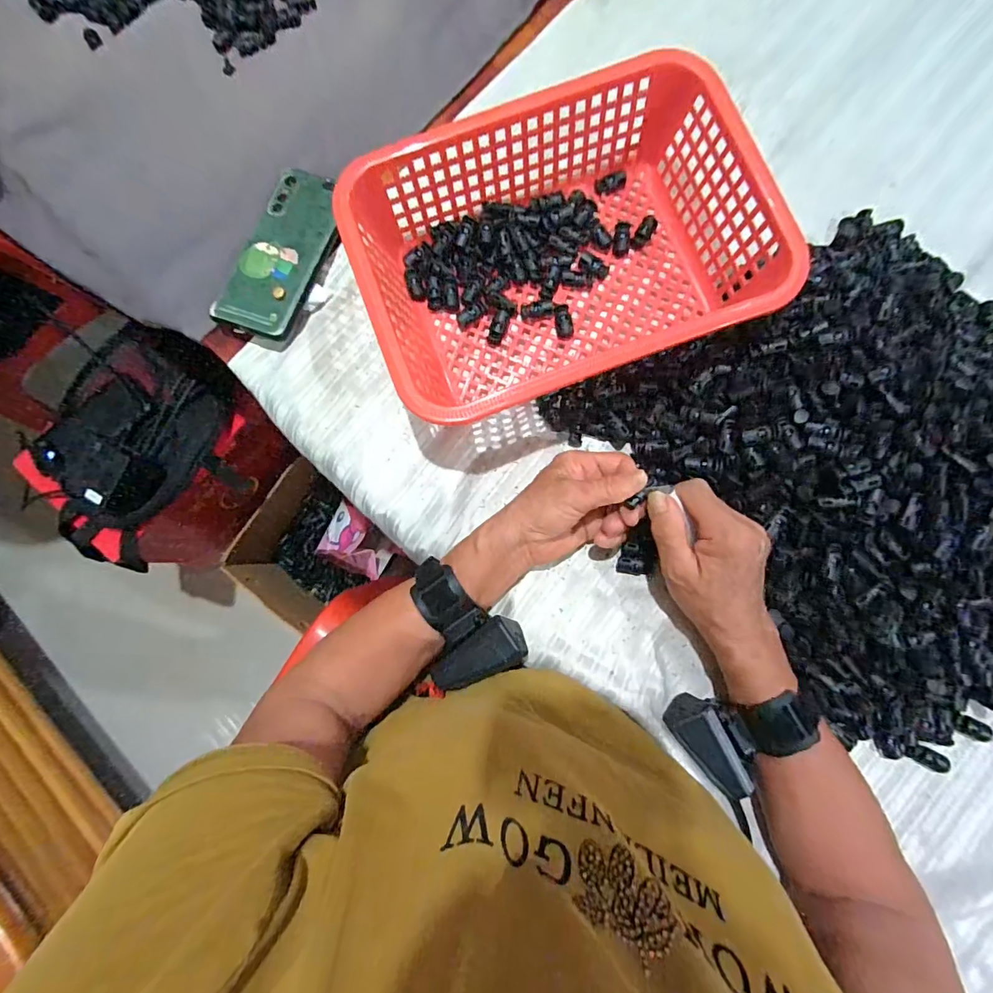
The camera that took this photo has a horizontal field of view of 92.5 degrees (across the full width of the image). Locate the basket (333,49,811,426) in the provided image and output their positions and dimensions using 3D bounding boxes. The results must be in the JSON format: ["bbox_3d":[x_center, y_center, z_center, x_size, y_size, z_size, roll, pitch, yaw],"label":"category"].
[{"bbox_3d":[0.048,-0.189,0.378,0.294,0.082,0.209,-20,84,0],"label":"basket"}]

